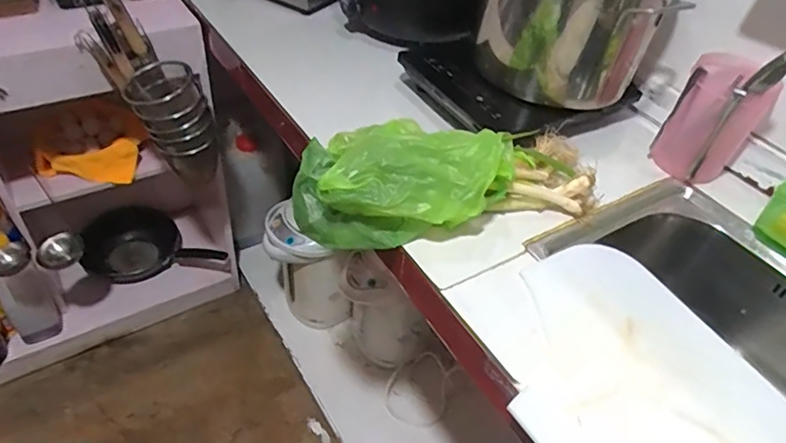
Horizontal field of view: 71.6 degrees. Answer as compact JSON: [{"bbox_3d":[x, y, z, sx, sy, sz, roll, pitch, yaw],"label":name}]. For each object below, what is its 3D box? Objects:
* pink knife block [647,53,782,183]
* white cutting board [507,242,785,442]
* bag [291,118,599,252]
[{"bbox_3d":[0.492,-0.154,0.842,0.121,0.176,0.091,32,49,24],"label":"pink knife block"},{"bbox_3d":[0.268,0.185,0.587,0.265,0.018,0.364,-27,53,-22],"label":"white cutting board"},{"bbox_3d":[0.081,-0.077,0.756,0.424,0.135,0.206,-5,45,-13],"label":"bag"}]

